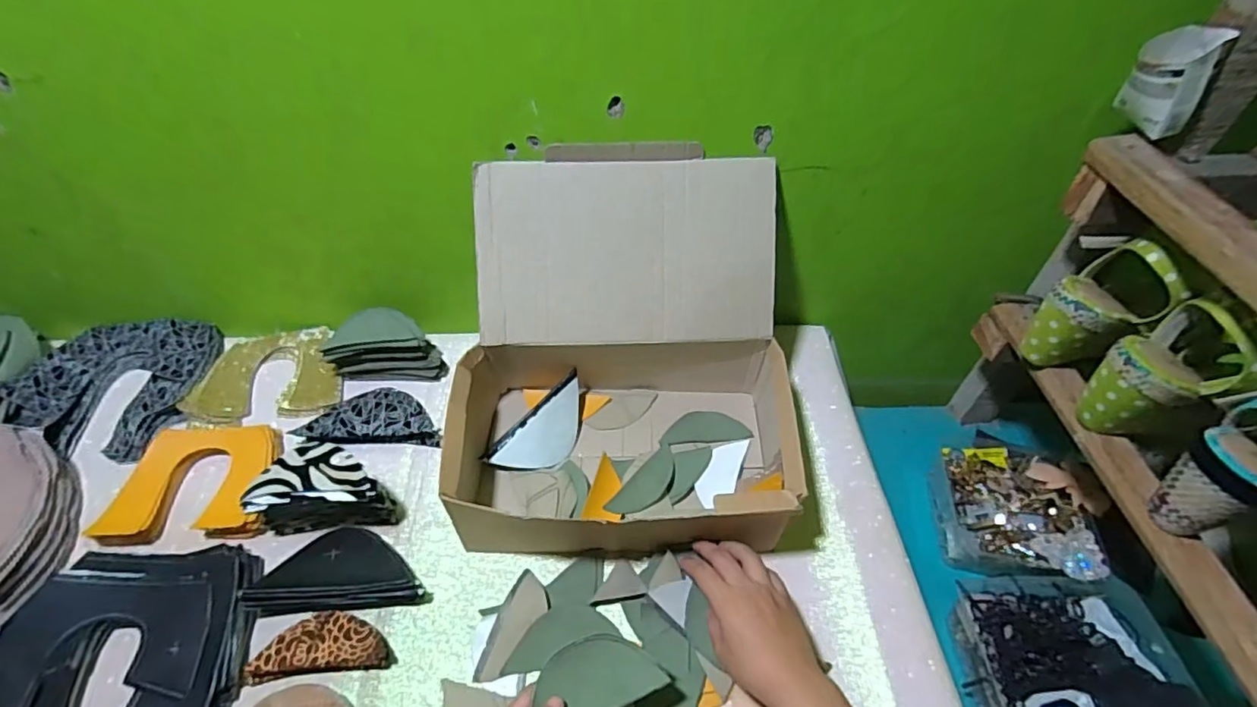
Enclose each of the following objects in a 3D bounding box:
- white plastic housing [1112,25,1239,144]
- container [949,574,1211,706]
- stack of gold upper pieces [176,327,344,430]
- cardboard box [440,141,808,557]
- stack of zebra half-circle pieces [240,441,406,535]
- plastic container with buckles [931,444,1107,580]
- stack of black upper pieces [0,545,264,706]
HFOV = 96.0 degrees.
[{"bbox_3d":[0.468,-0.235,0.490,0.062,0.076,0.045,36,60,24],"label":"white plastic housing"},{"bbox_3d":[0.452,0.327,0.563,0.198,0.066,0.214,2,48,0],"label":"container"},{"bbox_3d":[-0.447,0.025,0.704,0.164,0.025,0.134,-10,49,-11],"label":"stack of gold upper pieces"},{"bbox_3d":[-0.006,0.001,0.574,0.334,0.240,0.326,-2,50,-2],"label":"cardboard box"},{"bbox_3d":[-0.302,0.133,0.568,0.124,0.067,0.064,-4,50,-3],"label":"stack of zebra half-circle pieces"},{"bbox_3d":[0.469,0.191,0.690,0.156,0.070,0.181,4,48,2],"label":"plastic container with buckles"},{"bbox_3d":[-0.442,0.266,0.483,0.210,0.029,0.190,-3,48,-5],"label":"stack of black upper pieces"}]

